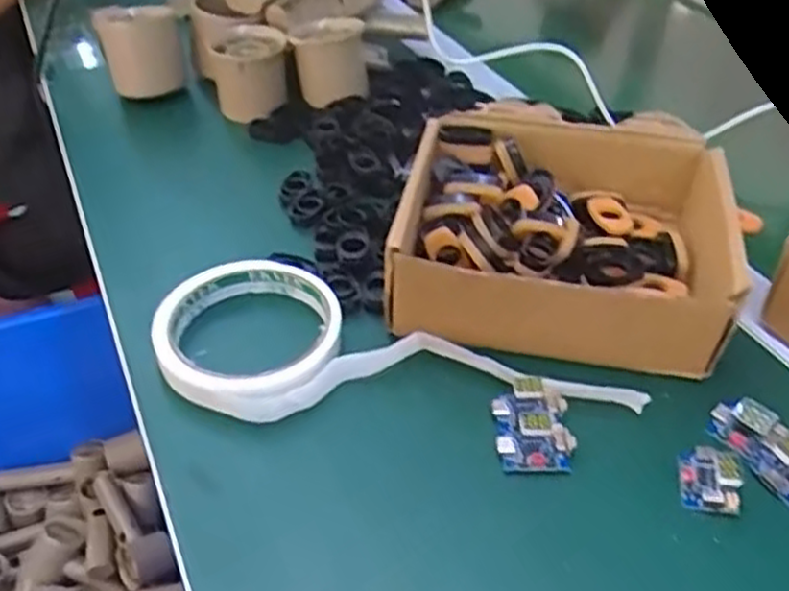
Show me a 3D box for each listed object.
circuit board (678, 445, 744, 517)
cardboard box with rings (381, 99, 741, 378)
[{"bbox_3d":[0.134,0.077,0.324,0.023,0.013,0.030,8,41,7],"label":"circuit board"},{"bbox_3d":[0.089,-0.034,0.414,0.164,0.055,0.155,8,41,8],"label":"cardboard box with rings"}]

